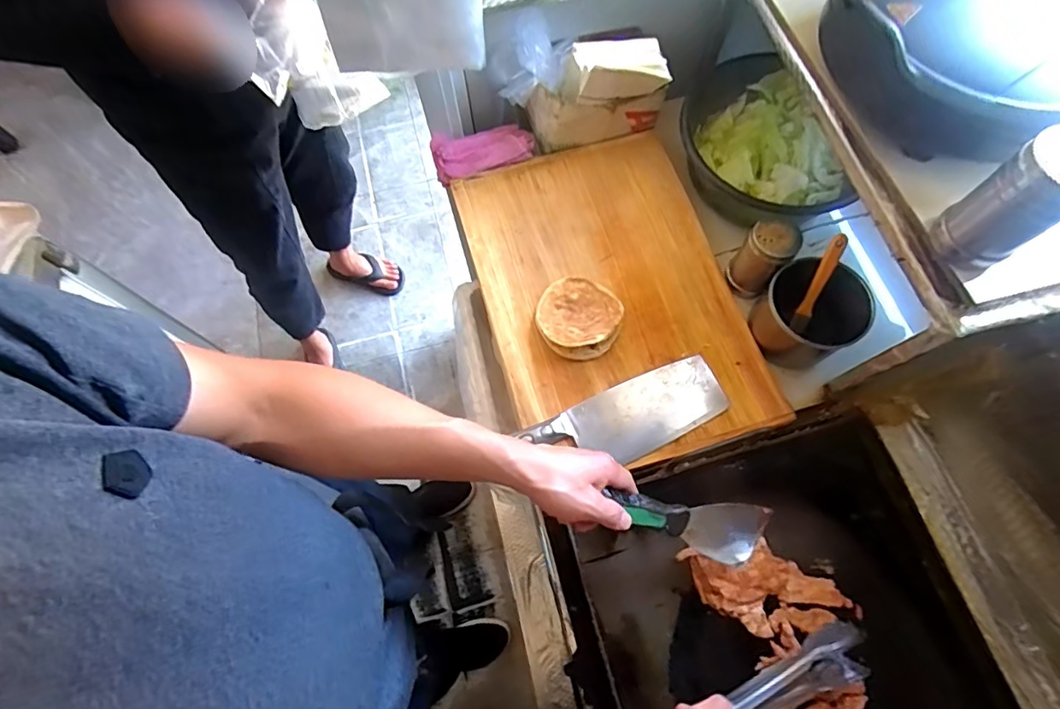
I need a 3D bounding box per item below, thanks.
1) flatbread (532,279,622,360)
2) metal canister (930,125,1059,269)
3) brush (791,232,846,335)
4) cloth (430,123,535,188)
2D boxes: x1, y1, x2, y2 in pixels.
[{"bbox_3d":[0.065,-0.055,0.684,0.108,0.039,0.112,0,69,1],"label":"flatbread"},{"bbox_3d":[0.412,-0.130,0.441,0.059,0.112,0.065,-39,73,-12],"label":"metal canister"},{"bbox_3d":[0.366,-0.089,0.660,0.022,0.014,0.126,18,115,8],"label":"brush"},{"bbox_3d":[-0.072,-0.321,0.807,0.156,0.033,0.089,-15,70,-4],"label":"cloth"}]

